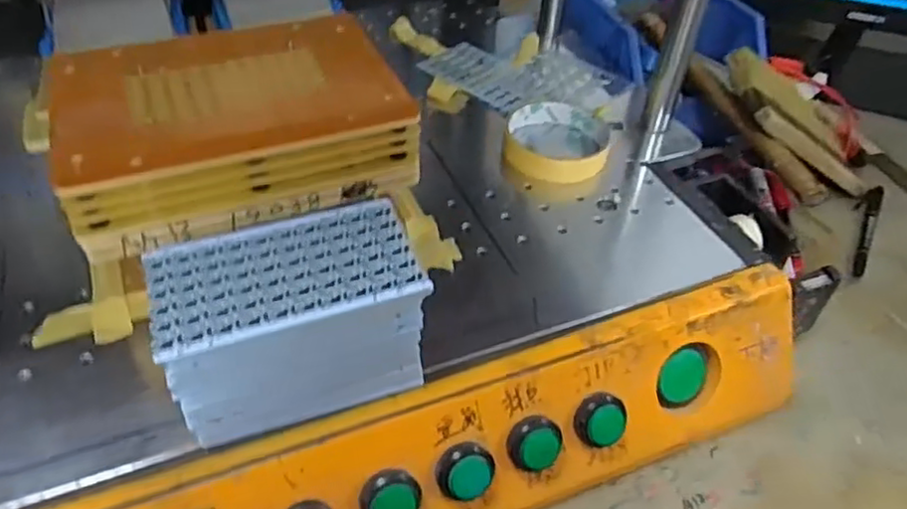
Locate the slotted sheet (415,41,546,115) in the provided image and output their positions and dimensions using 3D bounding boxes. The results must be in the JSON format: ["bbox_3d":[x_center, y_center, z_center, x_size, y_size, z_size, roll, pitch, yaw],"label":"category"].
[{"bbox_3d":[0.029,-0.163,0.589,0.107,0.004,0.071,33,51,26],"label":"slotted sheet"}]

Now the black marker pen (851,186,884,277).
[{"bbox_3d":[0.369,-0.024,0.585,0.018,0.010,0.127,25,49,20],"label":"black marker pen"}]

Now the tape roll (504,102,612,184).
[{"bbox_3d":[0.081,-0.088,0.508,0.079,0.017,0.084,2,45,-2],"label":"tape roll"}]

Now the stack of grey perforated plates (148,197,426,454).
[{"bbox_3d":[-0.078,0.036,0.328,0.116,0.086,0.065,-14,47,-18],"label":"stack of grey perforated plates"}]

